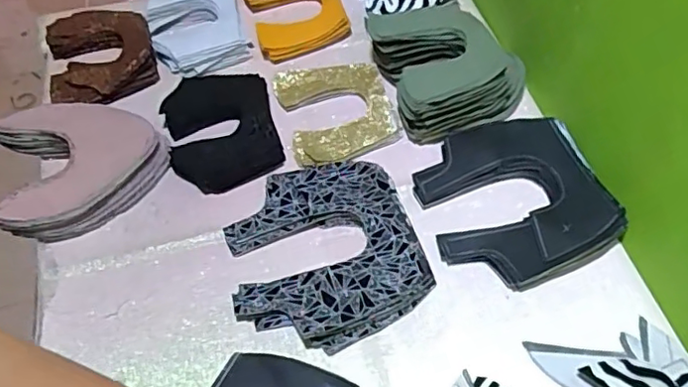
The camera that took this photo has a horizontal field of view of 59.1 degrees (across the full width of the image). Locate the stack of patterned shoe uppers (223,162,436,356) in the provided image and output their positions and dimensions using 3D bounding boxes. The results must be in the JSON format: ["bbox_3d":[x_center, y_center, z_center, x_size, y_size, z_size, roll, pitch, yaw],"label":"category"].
[{"bbox_3d":[-0.022,0.056,0.619,0.185,0.026,0.193,-17,54,-7],"label":"stack of patterned shoe uppers"}]

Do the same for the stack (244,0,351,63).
[{"bbox_3d":[-0.068,-0.257,0.844,0.133,0.035,0.155,-14,53,-5],"label":"stack"}]

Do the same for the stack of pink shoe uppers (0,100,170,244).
[{"bbox_3d":[-0.295,-0.038,0.685,0.178,0.058,0.165,-23,55,-11],"label":"stack of pink shoe uppers"}]

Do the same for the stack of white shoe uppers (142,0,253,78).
[{"bbox_3d":[-0.206,-0.239,0.842,0.126,0.048,0.187,-17,54,-7],"label":"stack of white shoe uppers"}]

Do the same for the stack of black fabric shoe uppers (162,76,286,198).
[{"bbox_3d":[-0.148,-0.078,0.725,0.129,0.034,0.163,-15,54,-5],"label":"stack of black fabric shoe uppers"}]

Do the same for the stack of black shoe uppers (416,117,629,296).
[{"bbox_3d":[0.182,0.004,0.653,0.187,0.030,0.189,-14,53,-5],"label":"stack of black shoe uppers"}]

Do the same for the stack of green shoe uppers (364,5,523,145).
[{"bbox_3d":[0.126,-0.165,0.746,0.163,0.056,0.180,-17,54,-7],"label":"stack of green shoe uppers"}]

